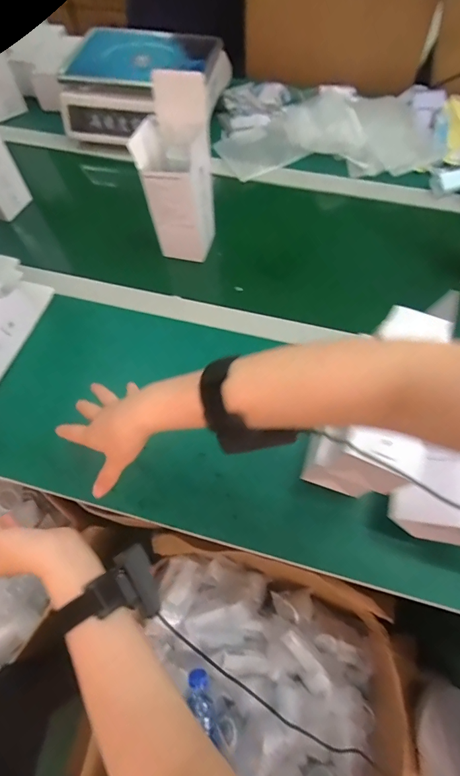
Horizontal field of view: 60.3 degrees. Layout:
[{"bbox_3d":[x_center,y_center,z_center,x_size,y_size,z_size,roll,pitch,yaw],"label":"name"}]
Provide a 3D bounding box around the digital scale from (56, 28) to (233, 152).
[{"bbox_3d":[-0.175,-0.607,0.789,0.302,0.133,0.218,8,65,8],"label":"digital scale"}]

